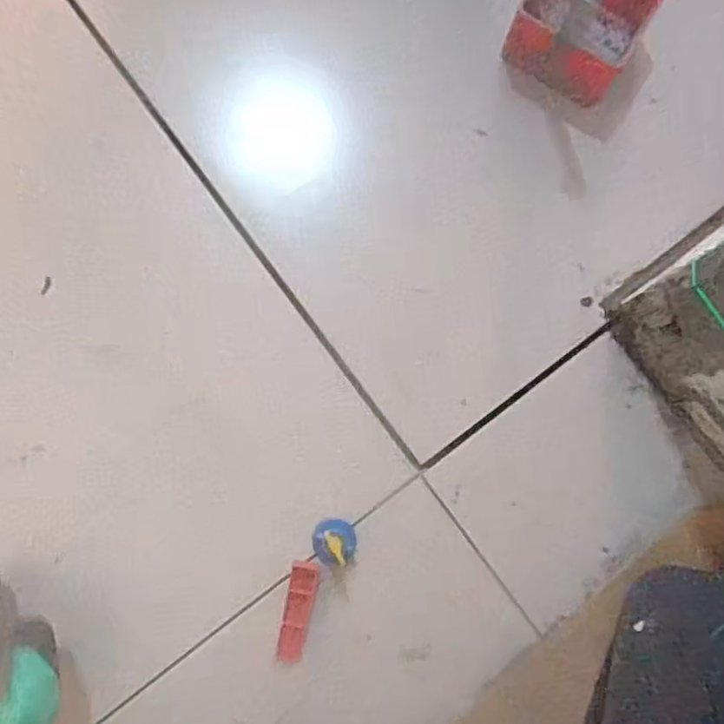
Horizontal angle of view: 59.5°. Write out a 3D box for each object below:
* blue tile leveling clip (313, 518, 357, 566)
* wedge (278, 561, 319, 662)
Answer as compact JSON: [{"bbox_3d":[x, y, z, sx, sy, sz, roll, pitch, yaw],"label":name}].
[{"bbox_3d":[-0.021,0.136,0.474,0.032,0.043,0.035,0,79,-1],"label":"blue tile leveling clip"},{"bbox_3d":[-0.049,0.188,0.479,0.020,0.008,0.073,9,79,1],"label":"wedge"}]

